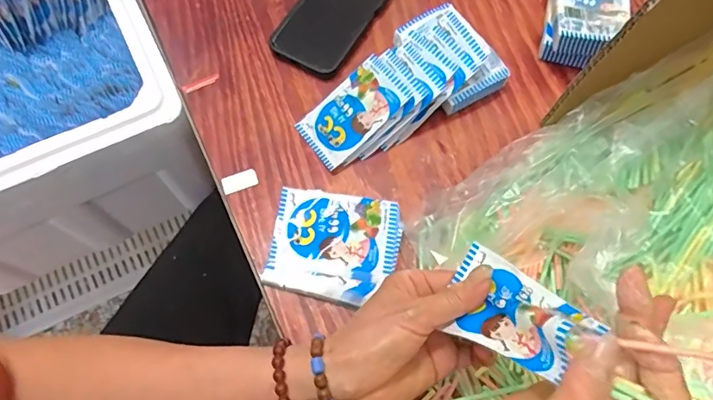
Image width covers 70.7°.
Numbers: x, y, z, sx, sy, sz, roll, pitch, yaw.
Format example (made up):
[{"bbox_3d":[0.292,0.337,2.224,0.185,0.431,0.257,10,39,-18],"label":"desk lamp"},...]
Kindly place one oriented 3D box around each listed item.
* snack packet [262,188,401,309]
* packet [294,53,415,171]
[{"bbox_3d":[-0.019,0.041,0.439,0.108,0.022,0.091,9,68,4],"label":"snack packet"},{"bbox_3d":[-0.004,-0.084,0.479,0.103,0.008,0.063,-42,67,9],"label":"packet"}]

